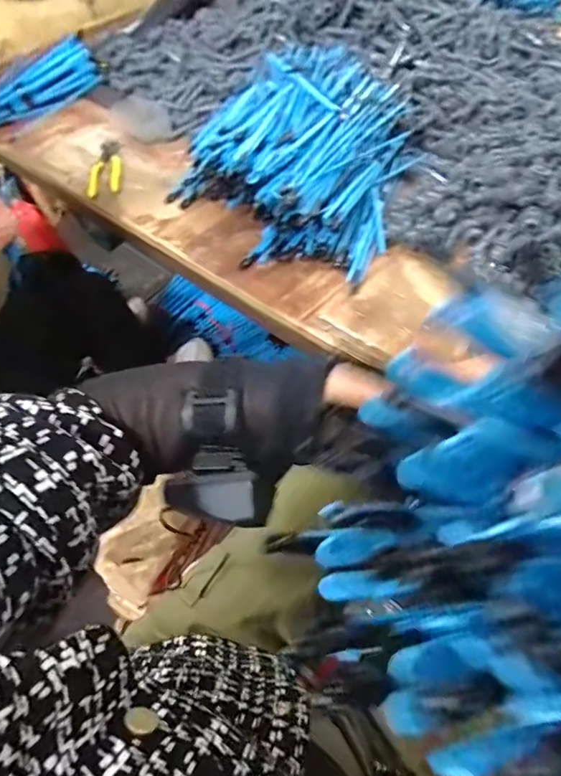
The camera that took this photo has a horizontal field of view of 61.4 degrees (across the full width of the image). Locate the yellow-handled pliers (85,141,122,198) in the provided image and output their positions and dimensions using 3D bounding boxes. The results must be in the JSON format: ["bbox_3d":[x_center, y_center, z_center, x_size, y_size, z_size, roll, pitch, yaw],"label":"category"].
[{"bbox_3d":[-0.309,-0.394,0.835,0.056,0.011,0.181,-11,55,-3],"label":"yellow-handled pliers"}]

